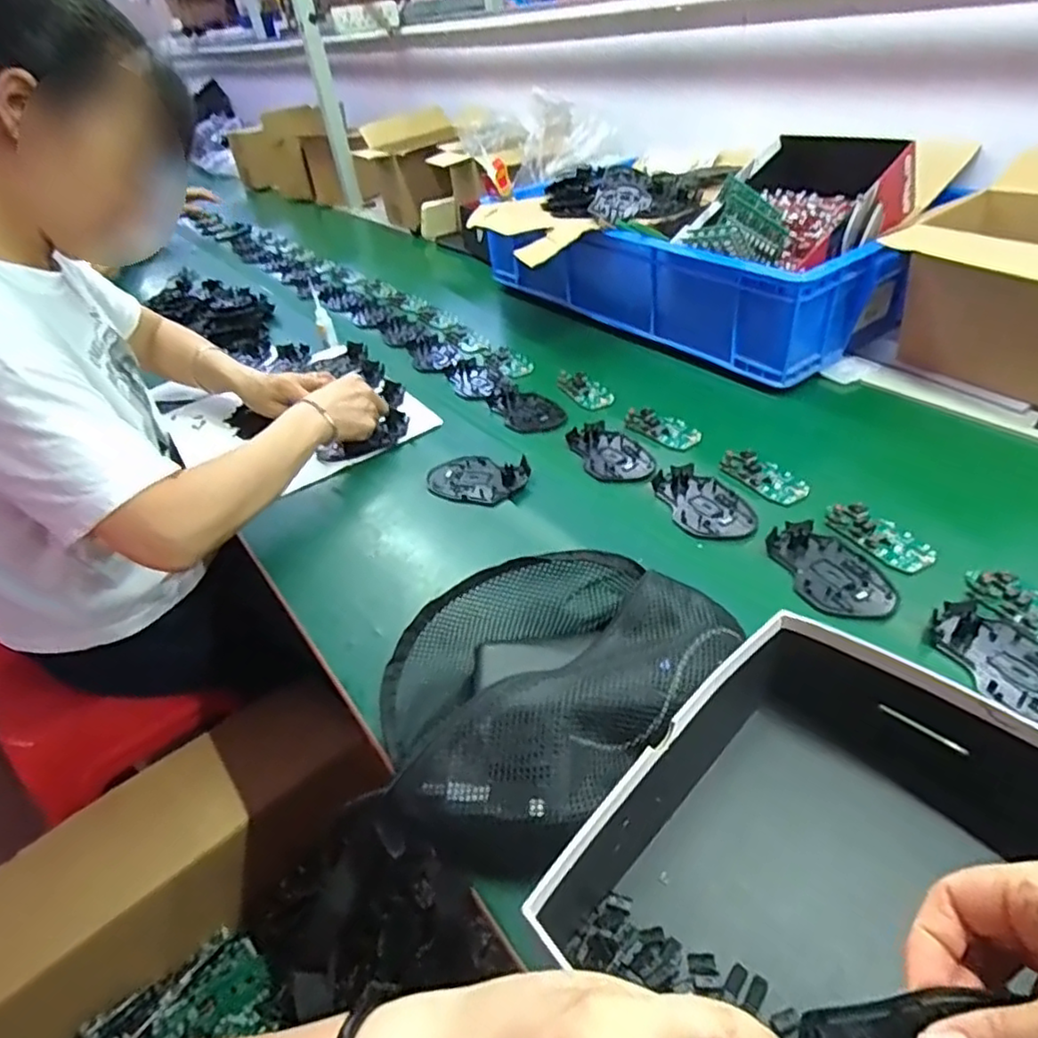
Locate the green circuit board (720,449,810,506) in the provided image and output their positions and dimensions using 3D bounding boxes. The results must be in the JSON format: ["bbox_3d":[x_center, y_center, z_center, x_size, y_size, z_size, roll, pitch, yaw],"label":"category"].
[{"bbox_3d":[0.252,-0.045,0.677,0.044,0.013,0.091,-27,42,-23],"label":"green circuit board"}]

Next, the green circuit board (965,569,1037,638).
[{"bbox_3d":[0.397,0.070,0.505,0.046,0.010,0.097,-22,40,-18],"label":"green circuit board"}]

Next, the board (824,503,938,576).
[{"bbox_3d":[0.323,0.013,0.587,0.047,0.013,0.091,-27,42,-23],"label":"board"}]

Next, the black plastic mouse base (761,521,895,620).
[{"bbox_3d":[0.267,0.042,0.566,0.069,0.012,0.113,-13,38,-6],"label":"black plastic mouse base"}]

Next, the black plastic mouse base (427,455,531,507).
[{"bbox_3d":[-0.047,-0.046,0.728,0.114,0.018,0.070,8,40,19],"label":"black plastic mouse base"}]

